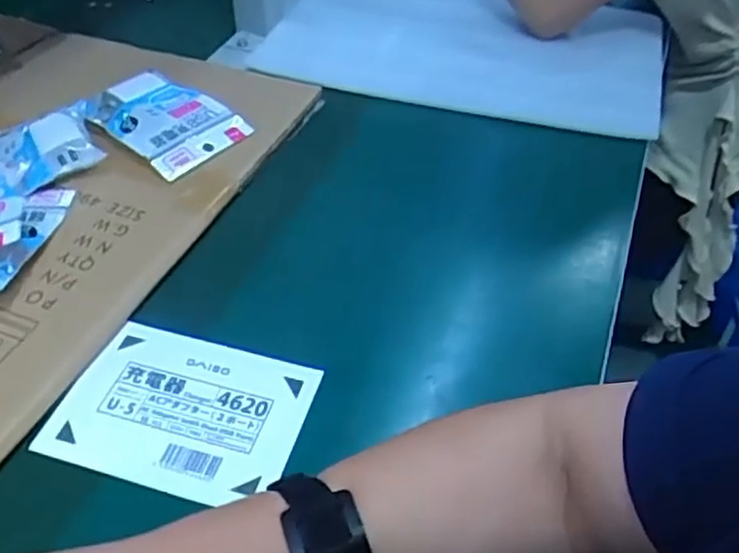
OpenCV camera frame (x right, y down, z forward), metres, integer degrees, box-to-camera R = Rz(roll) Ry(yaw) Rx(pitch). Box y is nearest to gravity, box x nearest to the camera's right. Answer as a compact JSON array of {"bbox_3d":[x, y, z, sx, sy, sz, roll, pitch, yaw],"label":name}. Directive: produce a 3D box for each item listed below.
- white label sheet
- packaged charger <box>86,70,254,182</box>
[{"bbox_3d":[-0.116,0.084,0.449,0.145,0.004,0.106,13,47,10],"label":"white label sheet"},{"bbox_3d":[-0.183,-0.144,0.646,0.129,0.034,0.093,31,53,27],"label":"packaged charger"}]

